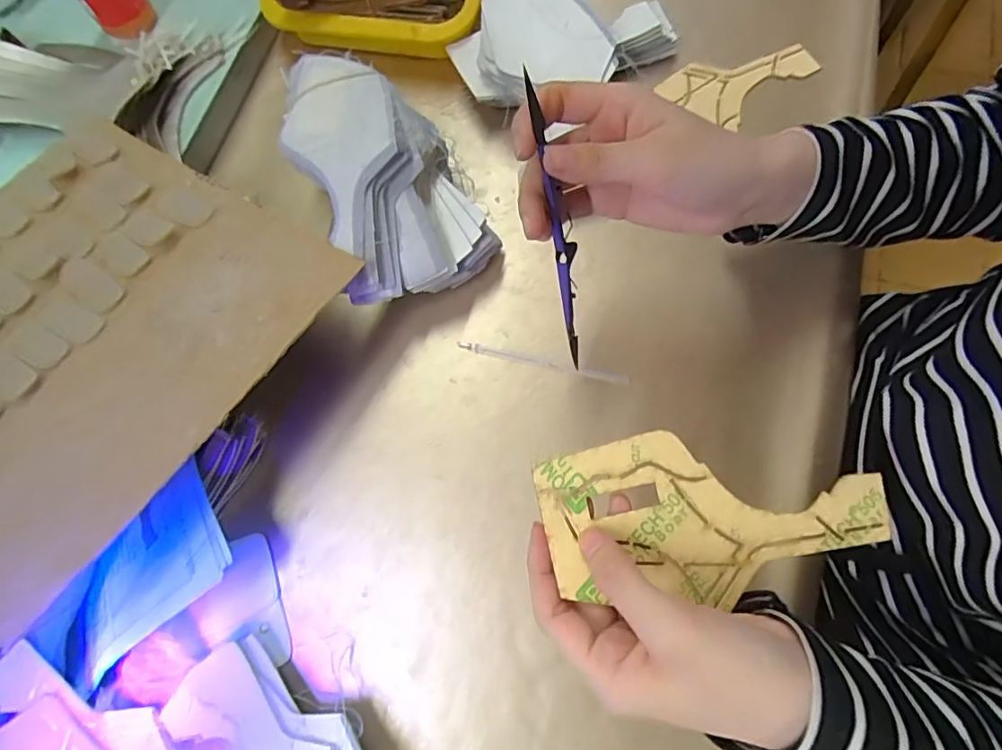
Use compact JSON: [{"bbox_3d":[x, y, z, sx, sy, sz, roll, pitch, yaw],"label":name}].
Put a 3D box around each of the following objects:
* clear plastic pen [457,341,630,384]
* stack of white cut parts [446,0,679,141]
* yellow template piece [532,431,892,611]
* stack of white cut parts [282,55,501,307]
[{"bbox_3d":[0.030,-0.011,0.394,0.125,0.011,0.008,13,74,10],"label":"clear plastic pen"},{"bbox_3d":[0.055,-0.268,0.447,0.185,0.065,0.107,-11,72,2],"label":"stack of white cut parts"},{"bbox_3d":[0.102,0.069,0.260,0.168,0.004,0.075,3,83,-4],"label":"yellow template piece"},{"bbox_3d":[-0.090,-0.138,0.397,0.115,0.089,0.168,-32,72,-5],"label":"stack of white cut parts"}]

